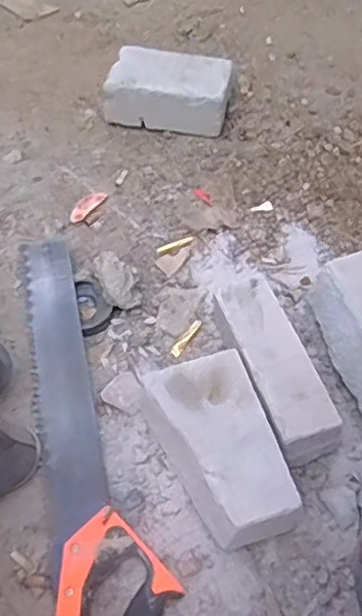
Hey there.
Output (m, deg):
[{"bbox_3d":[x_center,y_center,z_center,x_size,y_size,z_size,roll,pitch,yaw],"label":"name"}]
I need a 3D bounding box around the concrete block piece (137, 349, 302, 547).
[{"bbox_3d":[0.049,0.156,0.688,0.110,0.081,0.197,-21,57,-14],"label":"concrete block piece"}]

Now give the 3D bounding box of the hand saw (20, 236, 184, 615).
[{"bbox_3d":[-0.125,0.135,0.737,0.109,0.031,0.548,-14,55,-10],"label":"hand saw"}]

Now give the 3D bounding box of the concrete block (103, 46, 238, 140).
[{"bbox_3d":[-0.018,-0.371,1.060,0.202,0.084,0.138,12,55,8],"label":"concrete block"}]

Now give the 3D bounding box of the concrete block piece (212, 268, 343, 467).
[{"bbox_3d":[0.108,0.069,0.736,0.076,0.067,0.222,-18,56,-13],"label":"concrete block piece"}]

